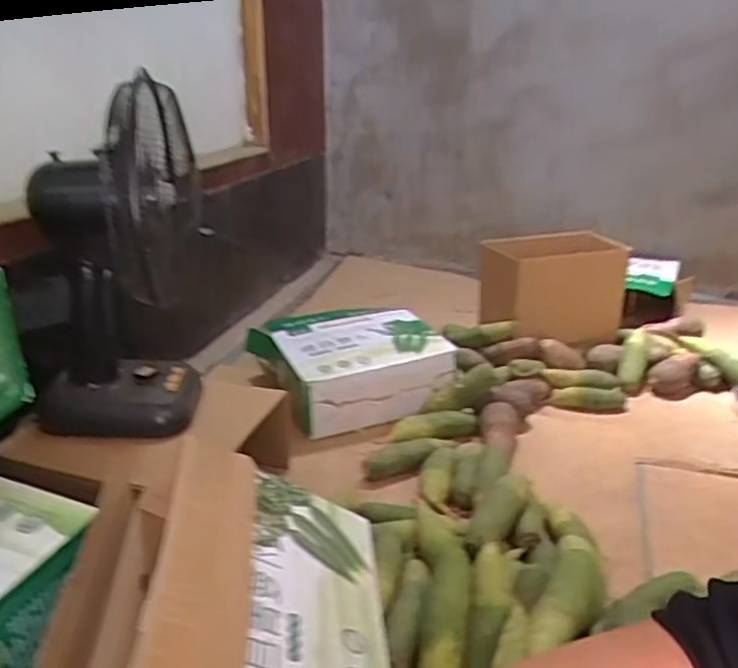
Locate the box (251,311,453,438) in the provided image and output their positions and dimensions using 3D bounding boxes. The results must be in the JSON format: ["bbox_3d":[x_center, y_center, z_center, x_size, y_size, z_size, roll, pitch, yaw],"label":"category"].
[{"bbox_3d":[-0.043,0.062,1.558,0.375,0.139,0.355,-10,24,-24],"label":"box"}]

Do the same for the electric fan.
[{"bbox_3d":[-0.397,-0.106,1.085,0.251,0.508,0.348,-2,22,-6],"label":"electric fan"}]

